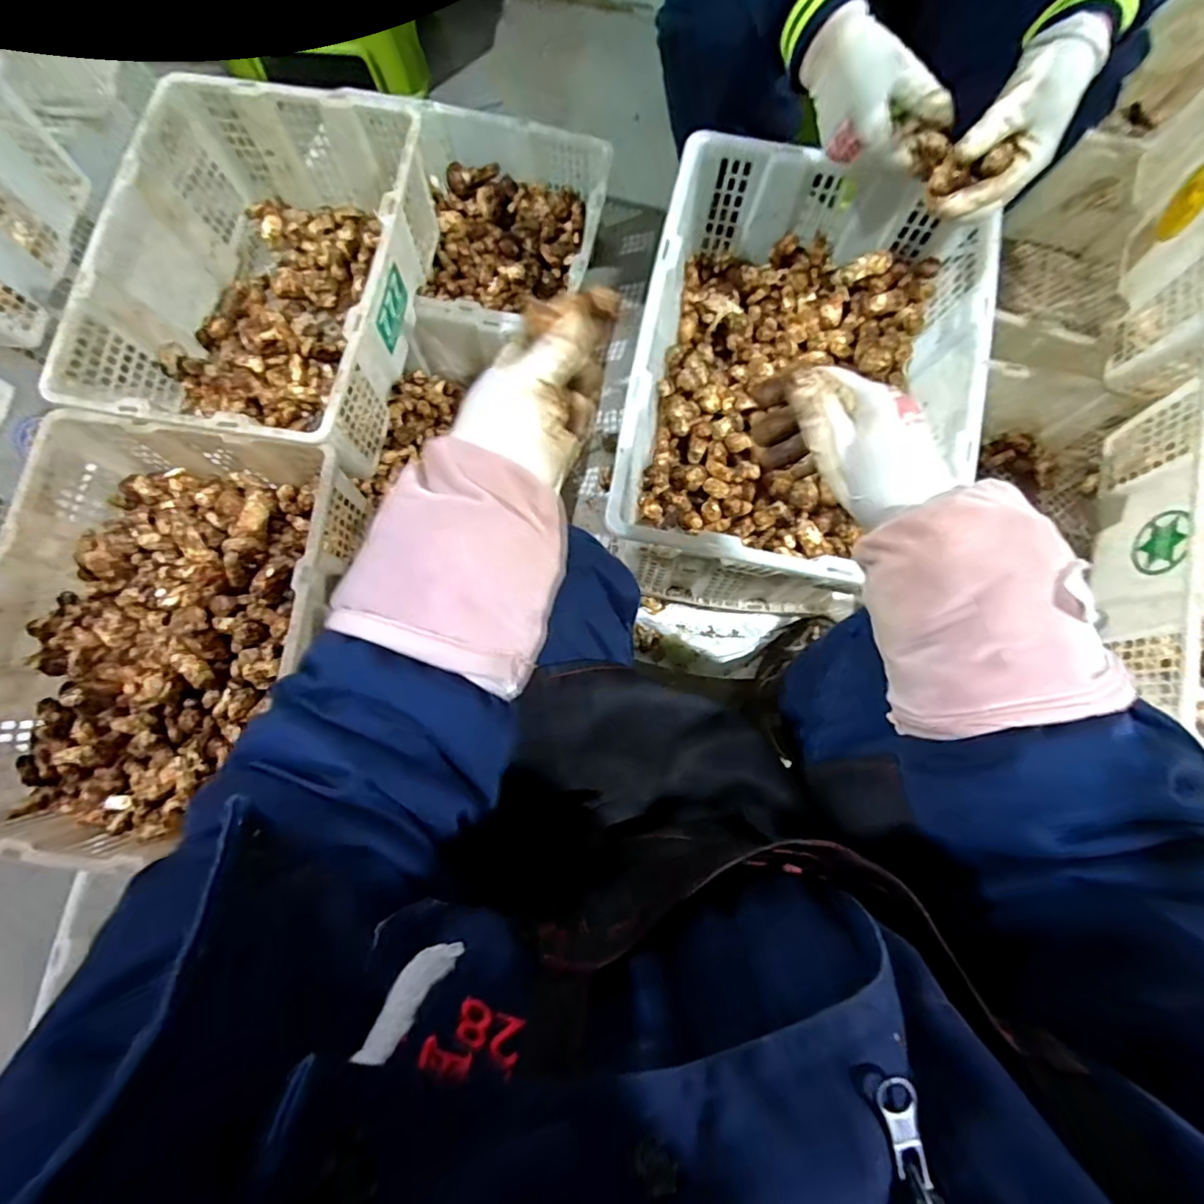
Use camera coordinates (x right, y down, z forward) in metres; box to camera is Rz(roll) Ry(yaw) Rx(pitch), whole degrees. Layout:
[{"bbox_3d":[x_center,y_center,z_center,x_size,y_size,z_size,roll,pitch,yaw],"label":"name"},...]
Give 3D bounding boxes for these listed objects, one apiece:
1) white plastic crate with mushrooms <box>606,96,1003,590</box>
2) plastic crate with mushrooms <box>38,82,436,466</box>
[{"bbox_3d":[0.218,-0.252,0.621,0.349,0.153,0.472,12,80,2],"label":"white plastic crate with mushrooms"},{"bbox_3d":[-0.440,-0.426,0.722,0.348,0.158,0.468,10,80,1],"label":"plastic crate with mushrooms"}]

